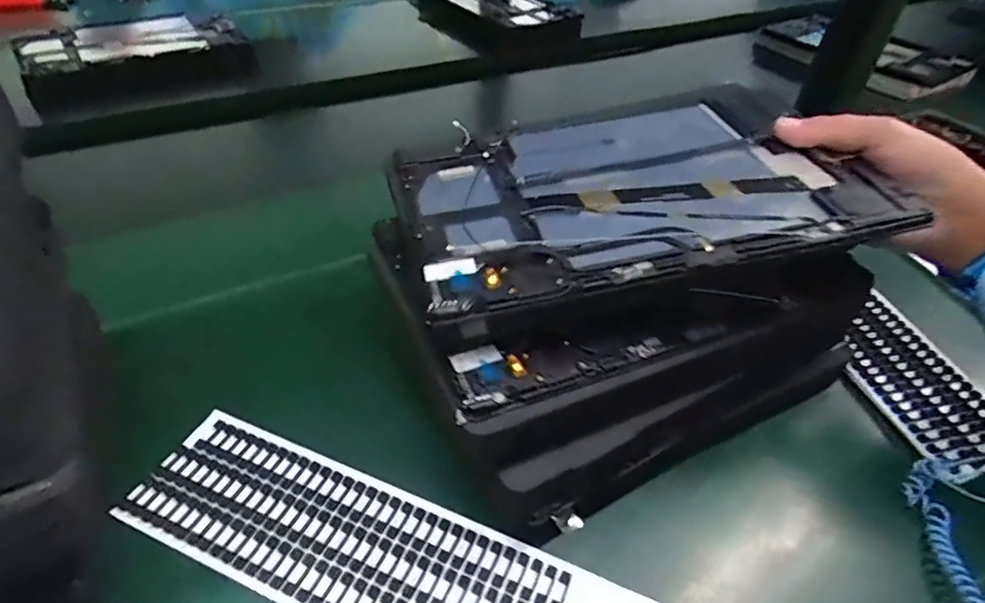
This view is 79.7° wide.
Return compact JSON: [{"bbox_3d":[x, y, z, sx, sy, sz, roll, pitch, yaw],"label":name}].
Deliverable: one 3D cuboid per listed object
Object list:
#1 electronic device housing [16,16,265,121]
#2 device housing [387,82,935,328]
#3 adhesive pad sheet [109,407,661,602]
[{"bbox_3d":[-0.423,-0.292,0.707,0.244,0.049,0.131,-23,48,-26],"label":"electronic device housing"},{"bbox_3d":[0.069,-0.064,0.314,0.232,0.007,0.156,-12,45,-8],"label":"device housing"},{"bbox_3d":[-0.029,0.129,0.273,0.301,0.006,0.068,18,43,16],"label":"adhesive pad sheet"}]

